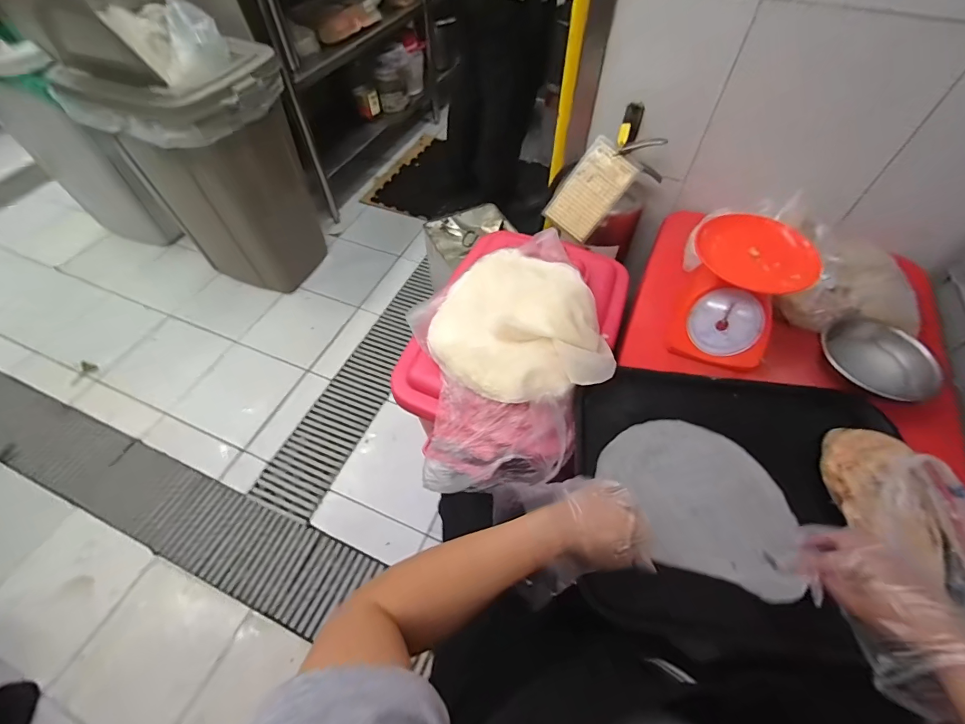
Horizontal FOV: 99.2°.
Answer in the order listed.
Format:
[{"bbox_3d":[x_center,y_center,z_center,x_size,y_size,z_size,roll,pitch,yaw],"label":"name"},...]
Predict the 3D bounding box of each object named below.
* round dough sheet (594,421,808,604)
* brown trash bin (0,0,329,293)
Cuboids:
[{"bbox_3d":[0.266,0.168,0.524,0.223,0.028,0.211,15,42,19],"label":"round dough sheet"},{"bbox_3d":[-0.839,-0.619,1.270,0.501,0.728,0.350,24,59,16],"label":"brown trash bin"}]

